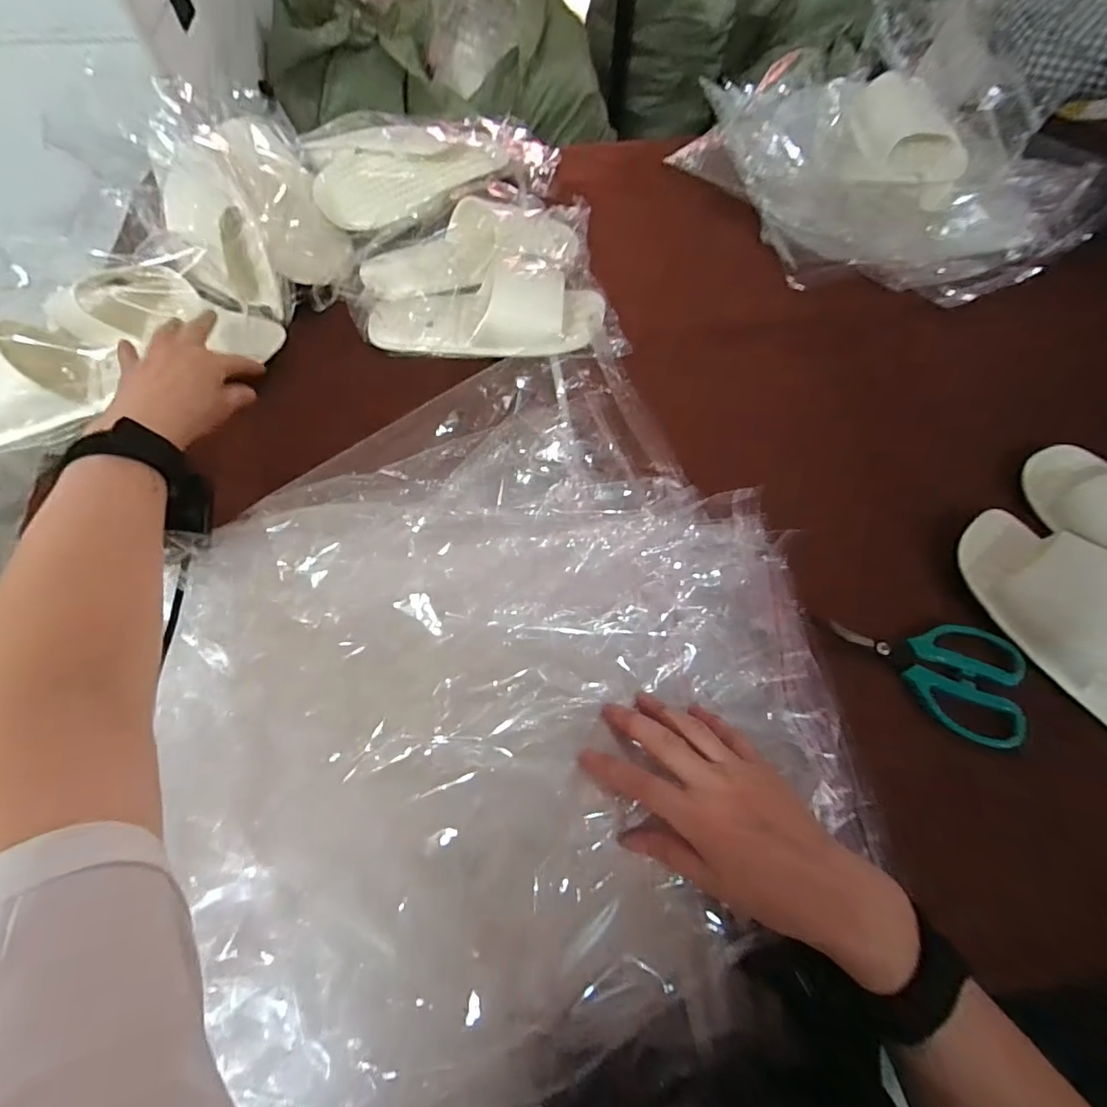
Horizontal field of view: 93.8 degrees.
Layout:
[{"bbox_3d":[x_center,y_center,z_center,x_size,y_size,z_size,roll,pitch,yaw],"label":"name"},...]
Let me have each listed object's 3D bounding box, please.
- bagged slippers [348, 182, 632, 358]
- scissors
[{"bbox_3d":[-0.074,-0.309,0.562,0.268,0.061,0.204,-3,64,-4],"label":"bagged slippers"},{"bbox_3d":[0.298,0.083,0.402,0.144,0.020,0.076,28,66,11],"label":"scissors"}]

